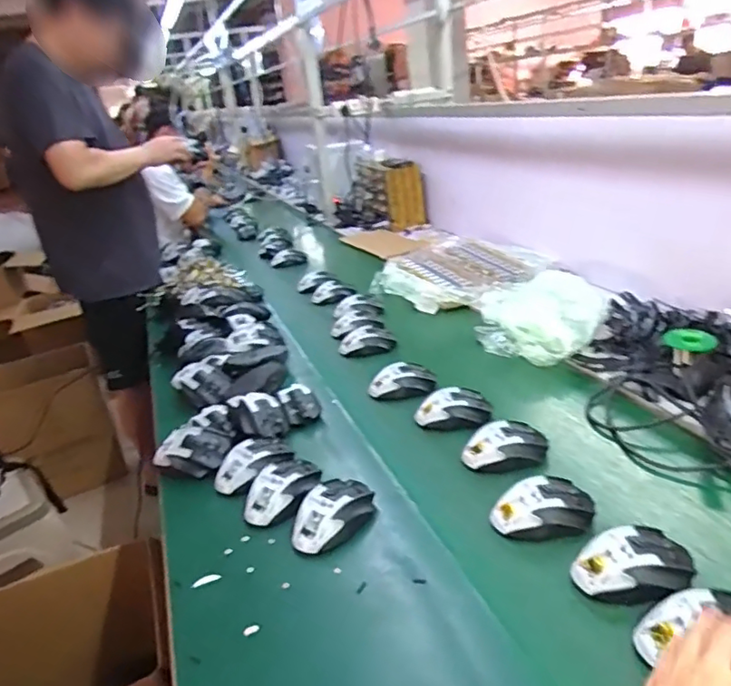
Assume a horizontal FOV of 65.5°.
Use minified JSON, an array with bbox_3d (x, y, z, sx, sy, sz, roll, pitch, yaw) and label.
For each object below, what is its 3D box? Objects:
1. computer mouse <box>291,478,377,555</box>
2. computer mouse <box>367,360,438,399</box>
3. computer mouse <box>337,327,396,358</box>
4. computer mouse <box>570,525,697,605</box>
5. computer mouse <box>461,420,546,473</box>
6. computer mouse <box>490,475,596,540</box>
[{"bbox_3d":[-0.038,0.206,0.688,0.070,0.039,0.114,13,31,38],"label":"computer mouse"},{"bbox_3d":[0.064,0.067,0.988,0.118,0.038,0.056,-9,24,-2],"label":"computer mouse"},{"bbox_3d":[0.001,-0.004,1.172,0.112,0.037,0.069,-11,24,-6],"label":"computer mouse"},{"bbox_3d":[0.269,0.222,0.570,0.111,0.035,0.071,-14,25,-13],"label":"computer mouse"},{"bbox_3d":[0.191,0.140,0.781,0.117,0.037,0.064,-6,24,5],"label":"computer mouse"},{"bbox_3d":[0.206,0.190,0.663,0.114,0.034,0.067,-6,24,4],"label":"computer mouse"}]

